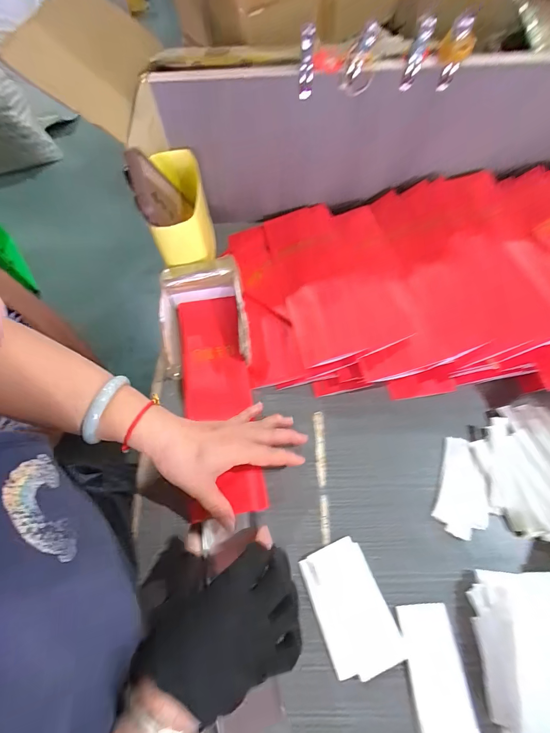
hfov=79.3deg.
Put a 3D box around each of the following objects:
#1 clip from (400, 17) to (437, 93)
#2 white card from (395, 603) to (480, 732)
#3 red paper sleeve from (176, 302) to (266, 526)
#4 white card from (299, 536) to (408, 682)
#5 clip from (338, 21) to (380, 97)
[{"bbox_3d":[0.156,-0.344,0.366,0.027,0.061,0.015,-23,66,-8],"label":"clip"},{"bbox_3d":[0.140,0.264,0.287,0.048,0.004,0.093,-2,63,-3],"label":"white card"},{"bbox_3d":[-0.071,0.032,0.405,0.079,0.020,0.277,-10,63,-2],"label":"red paper sleeve"},{"bbox_3d":[0.070,0.225,0.312,0.064,0.005,0.102,-22,64,-5],"label":"white card"},{"bbox_3d":[0.096,-0.335,0.367,0.029,0.065,0.018,-15,74,-14],"label":"clip"}]

